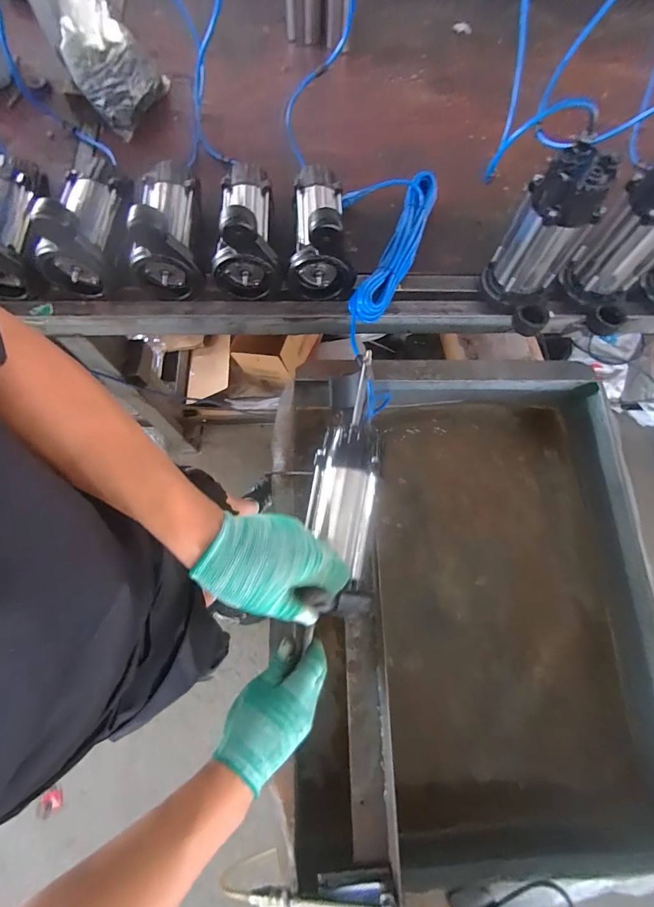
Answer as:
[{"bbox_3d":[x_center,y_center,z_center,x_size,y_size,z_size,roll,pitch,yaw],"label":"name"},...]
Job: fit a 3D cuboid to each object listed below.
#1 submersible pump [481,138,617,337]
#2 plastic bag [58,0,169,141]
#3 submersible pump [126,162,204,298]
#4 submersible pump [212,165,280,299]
[{"bbox_3d":[0.350,-0.324,0.619,0.119,0.235,0.145,18,73,3],"label":"submersible pump"},{"bbox_3d":[-0.423,-0.785,0.751,0.171,0.165,0.146,-16,74,-7],"label":"plastic bag"},{"bbox_3d":[-0.280,-0.407,0.670,0.104,0.160,0.210,0,73,-2],"label":"submersible pump"},{"bbox_3d":[-0.143,-0.419,0.673,0.114,0.161,0.225,-1,73,-3],"label":"submersible pump"}]

